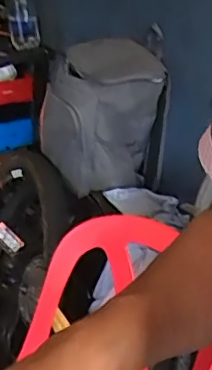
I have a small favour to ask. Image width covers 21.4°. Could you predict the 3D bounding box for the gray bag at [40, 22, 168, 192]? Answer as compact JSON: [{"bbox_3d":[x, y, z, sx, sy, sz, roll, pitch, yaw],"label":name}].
[{"bbox_3d":[-0.009,-0.169,1.403,0.250,0.335,0.215,-14,33,-32],"label":"gray bag"}]

